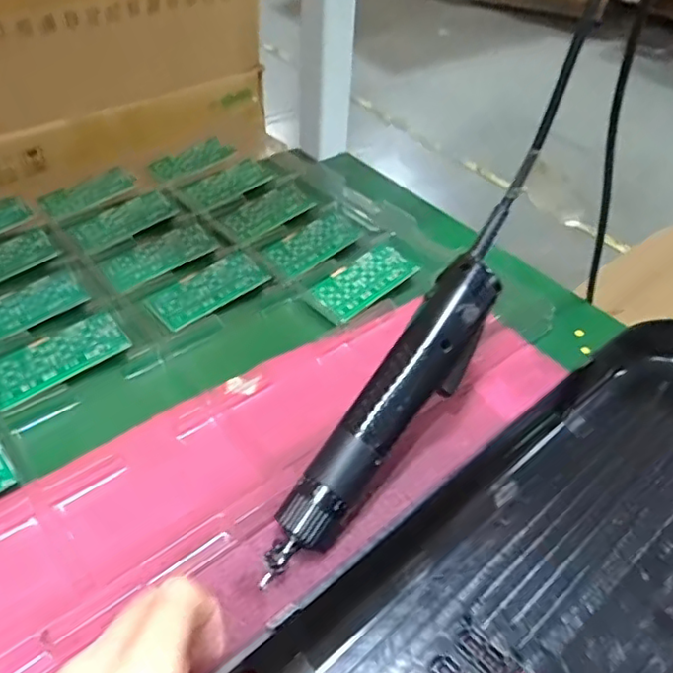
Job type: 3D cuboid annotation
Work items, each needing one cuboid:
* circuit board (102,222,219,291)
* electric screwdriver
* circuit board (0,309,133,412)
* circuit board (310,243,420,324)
[{"bbox_3d":[-0.154,-0.073,0.541,0.054,0.005,0.100,35,53,29],"label":"circuit board"},{"bbox_3d":[0.032,0.045,0.364,0.038,0.034,0.214,30,74,26],"label":"electric screwdriver"},{"bbox_3d":[-0.202,0.014,0.444,0.097,0.004,0.049,-31,53,-30],"label":"circuit board"},{"bbox_3d":[0.024,-0.050,0.522,0.050,0.007,0.095,34,52,29],"label":"circuit board"}]

